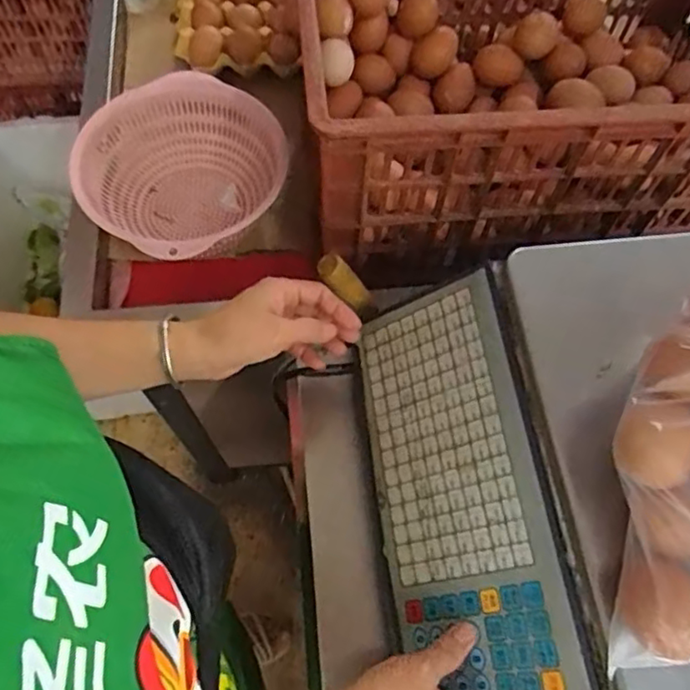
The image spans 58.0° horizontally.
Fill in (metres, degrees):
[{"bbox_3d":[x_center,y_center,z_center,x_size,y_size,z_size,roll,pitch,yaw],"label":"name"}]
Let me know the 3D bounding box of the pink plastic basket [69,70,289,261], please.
[{"bbox_3d":[-0.179,-0.186,0.692,0.221,0.090,0.218,1,65,-2],"label":"pink plastic basket"}]

